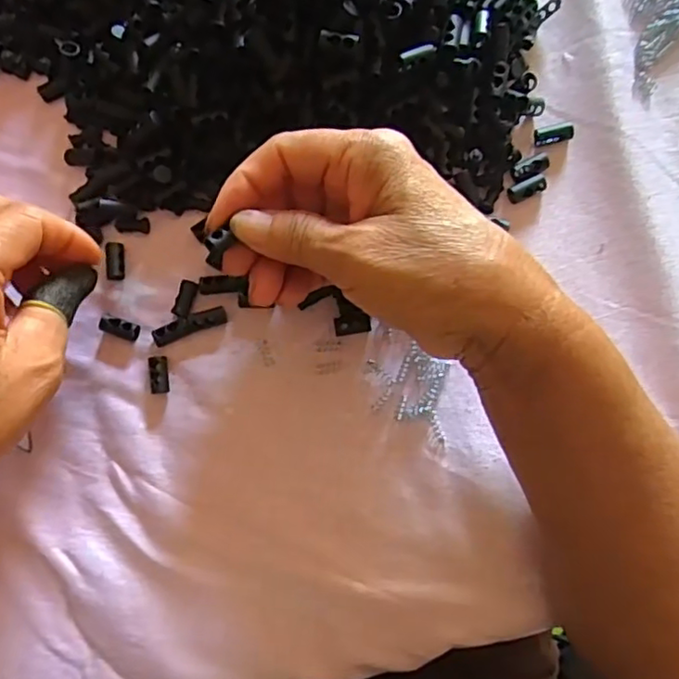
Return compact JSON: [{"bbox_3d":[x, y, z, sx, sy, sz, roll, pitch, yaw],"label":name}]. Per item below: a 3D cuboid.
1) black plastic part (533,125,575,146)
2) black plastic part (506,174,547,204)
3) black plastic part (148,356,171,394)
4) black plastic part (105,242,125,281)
[{"bbox_3d":[0.111,-0.106,0.313,0.019,0.007,0.007,-3,82,18],"label":"black plastic part"},{"bbox_3d":[0.097,-0.077,0.308,0.020,0.007,0.009,-26,83,-3],"label":"black plastic part"},{"bbox_3d":[-0.090,0.018,0.300,0.009,0.004,0.018,-6,82,0],"label":"black plastic part"},{"bbox_3d":[-0.113,-0.040,0.307,0.008,0.008,0.020,-1,82,0],"label":"black plastic part"}]

